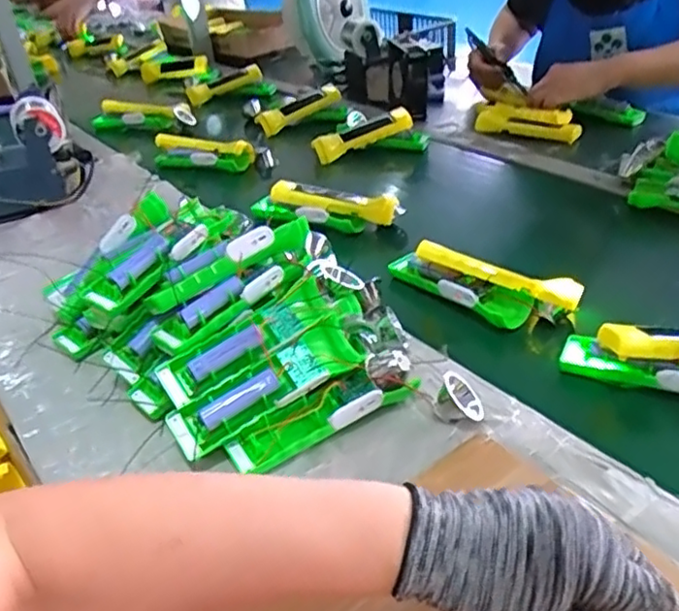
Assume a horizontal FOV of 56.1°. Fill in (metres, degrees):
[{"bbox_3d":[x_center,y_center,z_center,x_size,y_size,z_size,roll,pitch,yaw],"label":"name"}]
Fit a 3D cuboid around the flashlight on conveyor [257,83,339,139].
[{"bbox_3d":[-0.068,-0.342,1.114,0.149,0.036,0.026,-25,34,-1],"label":"flashlight on conveyor"}]

